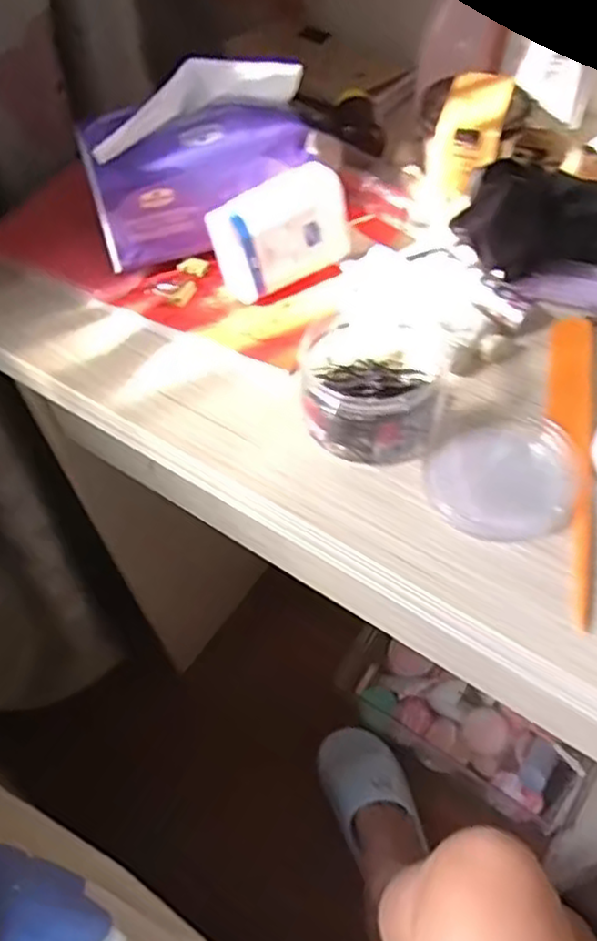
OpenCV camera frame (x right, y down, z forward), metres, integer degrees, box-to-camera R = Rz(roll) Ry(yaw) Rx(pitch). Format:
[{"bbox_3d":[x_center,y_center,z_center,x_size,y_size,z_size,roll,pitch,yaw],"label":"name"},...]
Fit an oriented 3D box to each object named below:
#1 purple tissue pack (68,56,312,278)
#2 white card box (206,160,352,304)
[{"bbox_3d":[-0.065,-0.205,0.489,0.150,0.120,0.041,-20,55,-11],"label":"purple tissue pack"},{"bbox_3d":[-0.011,-0.161,0.487,0.086,0.063,0.036,-29,57,-16],"label":"white card box"}]

